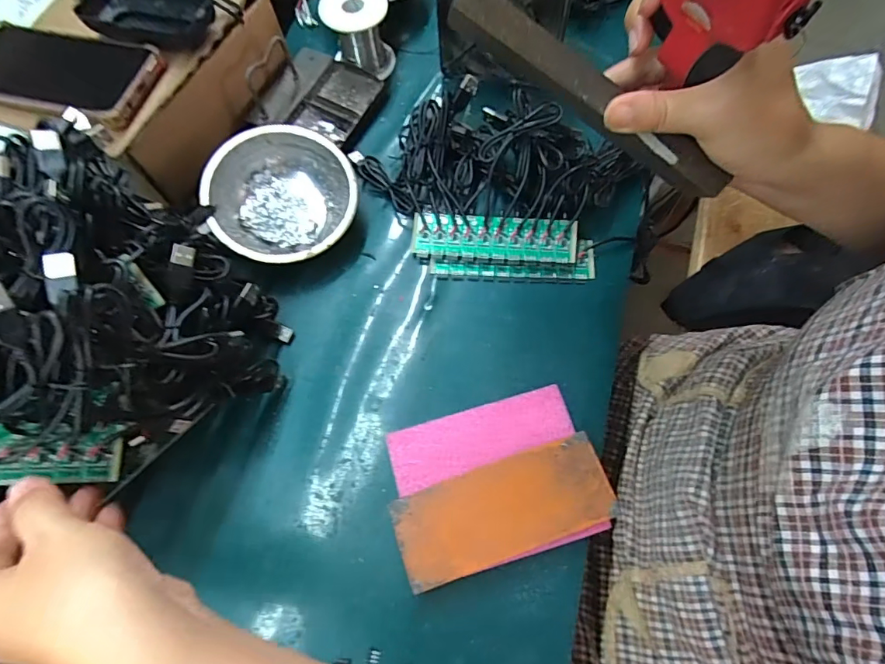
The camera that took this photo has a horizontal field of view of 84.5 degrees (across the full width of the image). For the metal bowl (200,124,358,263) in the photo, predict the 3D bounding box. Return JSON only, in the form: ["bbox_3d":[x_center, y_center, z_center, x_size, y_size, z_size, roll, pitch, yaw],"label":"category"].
[{"bbox_3d":[-0.140,-0.115,0.433,0.125,0.055,0.118,-1,68,2],"label":"metal bowl"}]

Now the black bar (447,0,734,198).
[{"bbox_3d":[0.089,-0.132,0.276,0.187,0.019,0.020,29,69,-13],"label":"black bar"}]

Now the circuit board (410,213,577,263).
[{"bbox_3d":[0.044,-0.083,0.429,0.141,0.005,0.040,5,85,8],"label":"circuit board"}]

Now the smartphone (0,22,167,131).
[{"bbox_3d":[-0.317,-0.215,0.400,0.160,0.012,0.081,14,69,8],"label":"smartphone"}]

